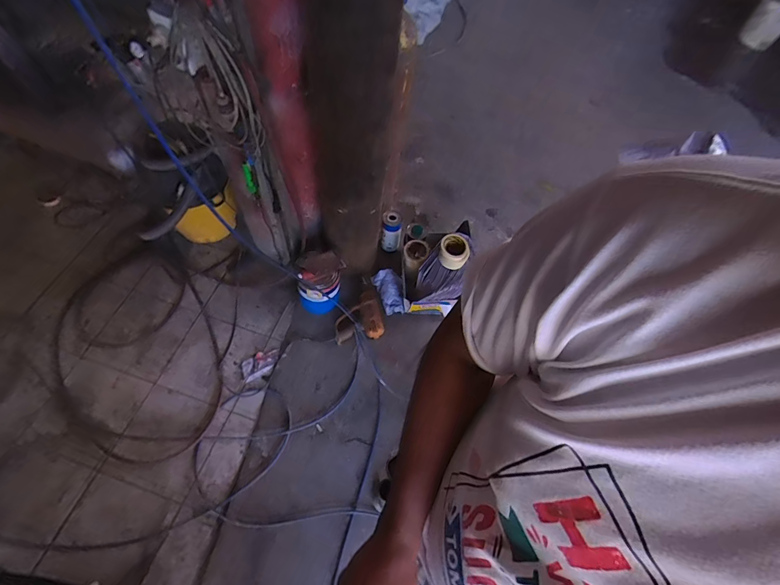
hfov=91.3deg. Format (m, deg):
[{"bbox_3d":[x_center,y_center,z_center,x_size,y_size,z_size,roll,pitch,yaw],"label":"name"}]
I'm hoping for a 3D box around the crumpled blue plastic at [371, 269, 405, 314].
[{"bbox_3d":[0.007,-0.010,1.632,0.108,0.050,0.205,-18,63,-14],"label":"crumpled blue plastic"}]

